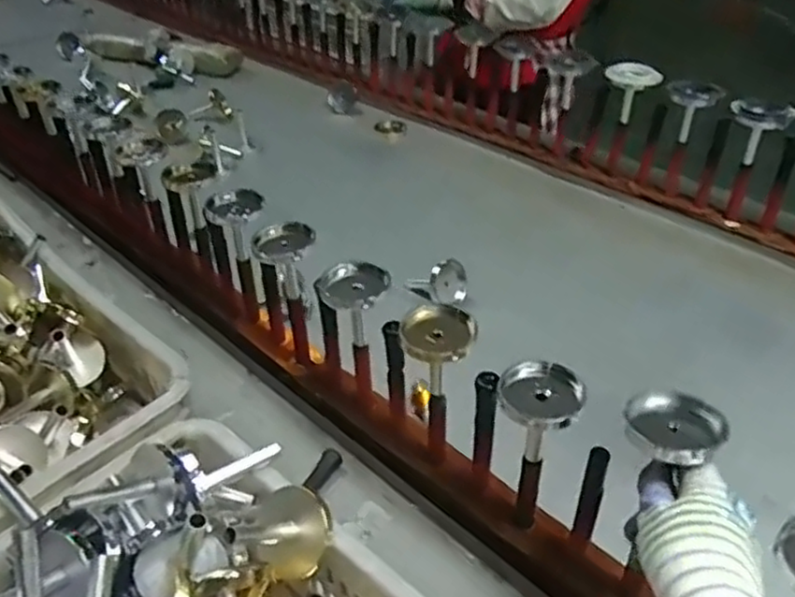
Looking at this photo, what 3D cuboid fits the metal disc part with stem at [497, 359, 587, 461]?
[{"bbox_3d":[0.110,0.094,0.542,0.064,0.073,0.057,15,42,21],"label":"metal disc part with stem"}]

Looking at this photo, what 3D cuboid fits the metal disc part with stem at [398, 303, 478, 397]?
[{"bbox_3d":[0.035,0.049,0.604,0.066,0.069,0.059,1,38,5],"label":"metal disc part with stem"}]

